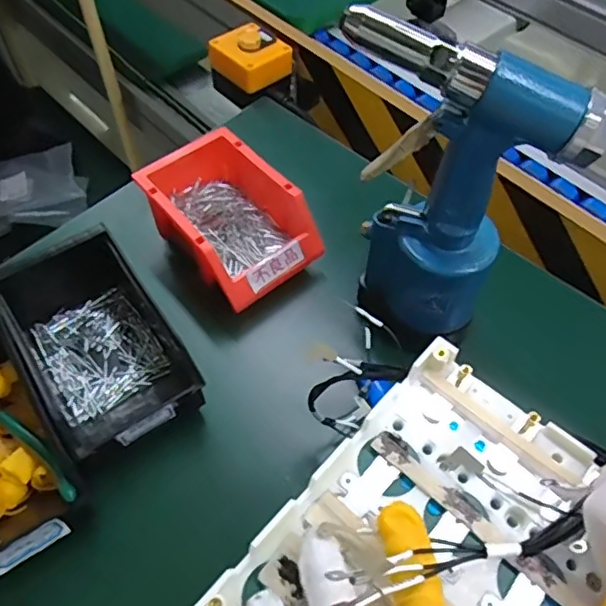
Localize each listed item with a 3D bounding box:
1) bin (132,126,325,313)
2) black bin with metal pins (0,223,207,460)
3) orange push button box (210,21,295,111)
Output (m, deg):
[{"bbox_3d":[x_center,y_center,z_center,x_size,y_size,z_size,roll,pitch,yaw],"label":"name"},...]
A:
[{"bbox_3d":[-0.076,-0.083,0.542,0.117,0.060,0.170,-37,63,-22],"label":"bin"},{"bbox_3d":[-0.159,0.044,0.472,0.098,0.085,0.153,-30,61,-18],"label":"black bin with metal pins"},{"bbox_3d":[-0.062,-0.301,0.732,0.083,0.069,0.083,-39,64,-23],"label":"orange push button box"}]

